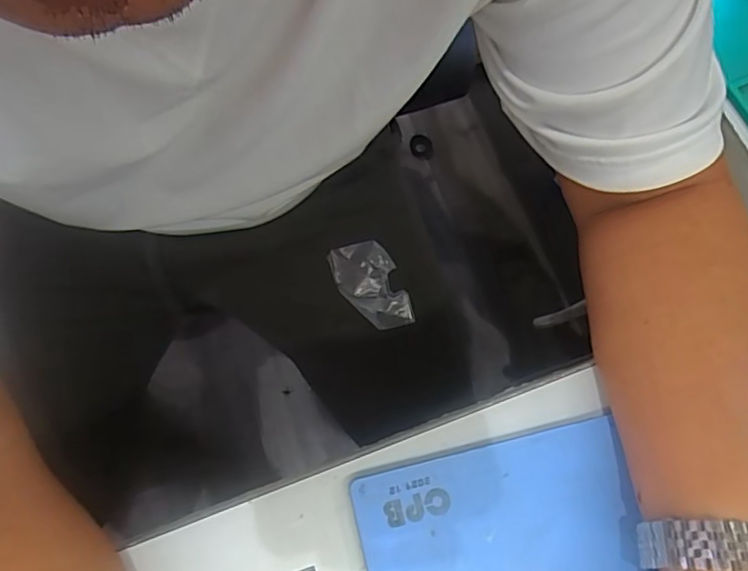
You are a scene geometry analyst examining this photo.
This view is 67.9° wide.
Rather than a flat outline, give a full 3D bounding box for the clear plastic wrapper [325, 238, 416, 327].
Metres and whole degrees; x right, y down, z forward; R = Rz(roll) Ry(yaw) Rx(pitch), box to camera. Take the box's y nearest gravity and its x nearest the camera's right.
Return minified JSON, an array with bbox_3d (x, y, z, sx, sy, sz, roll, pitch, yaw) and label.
[{"bbox_3d":[-0.003,0.001,0.523,0.055,0.016,0.089,-23,90,-3],"label":"clear plastic wrapper"}]

